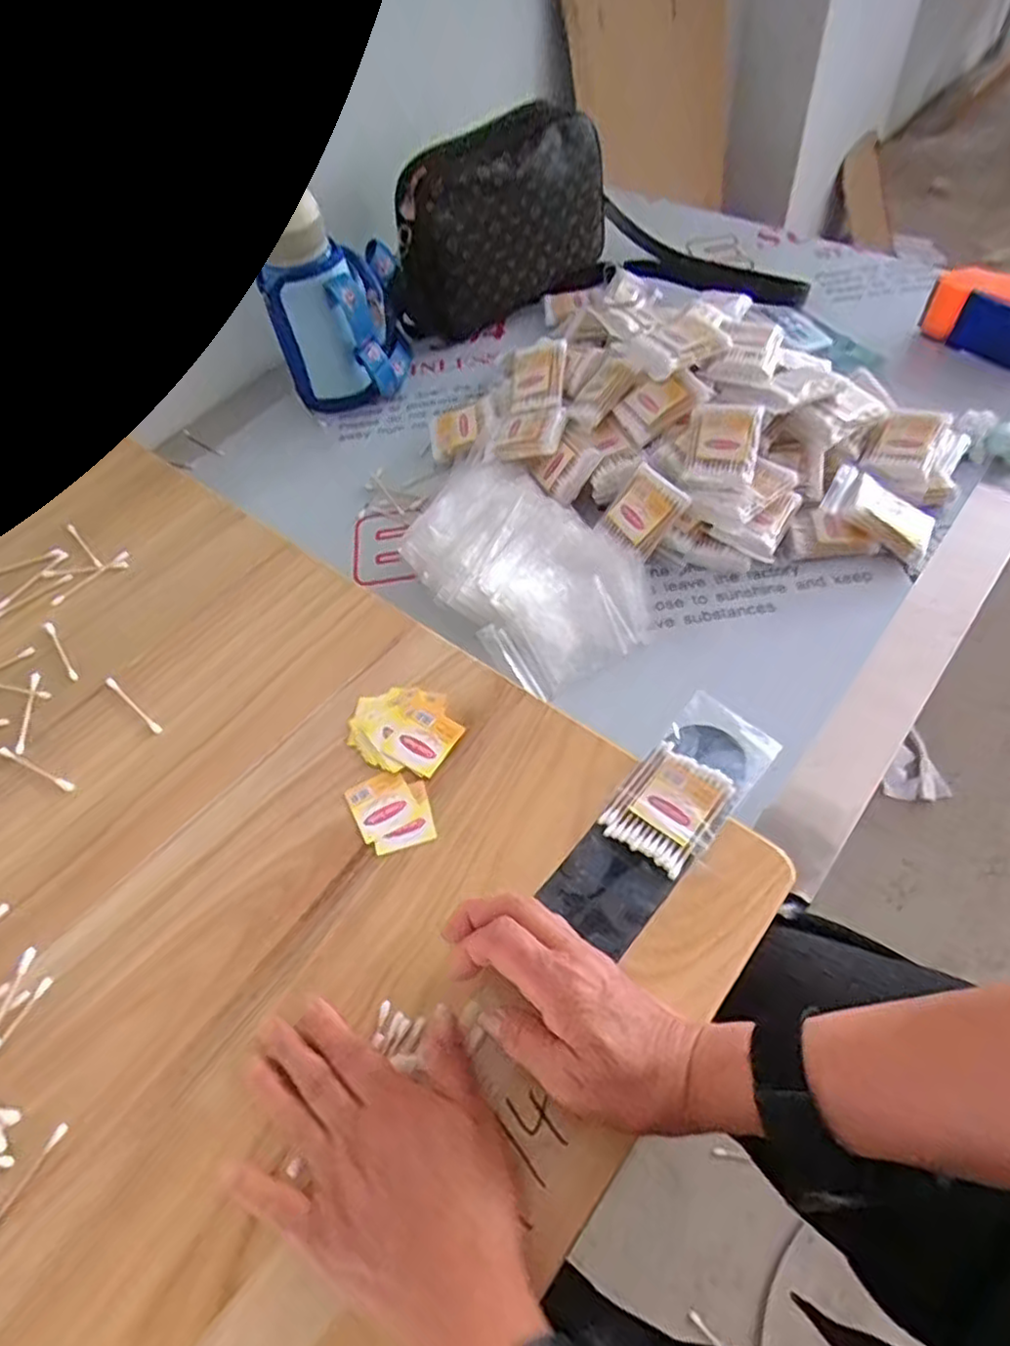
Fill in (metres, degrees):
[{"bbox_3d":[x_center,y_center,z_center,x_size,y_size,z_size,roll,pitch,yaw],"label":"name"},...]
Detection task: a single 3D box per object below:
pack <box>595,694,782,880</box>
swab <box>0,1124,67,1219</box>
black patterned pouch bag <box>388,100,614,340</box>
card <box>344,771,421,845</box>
[{"bbox_3d":[0.121,0.069,0.460,0.066,0.008,0.122,32,63,24],"label":"pack"},{"bbox_3d":[-0.251,0.268,0.360,0.006,0.004,0.072,20,58,17],"label":"swab"},{"bbox_3d":[-0.003,-0.520,0.817,0.281,0.205,0.079,-37,60,-20],"label":"black patterned pouch bag"},{"bbox_3d":[-0.081,0.085,0.467,0.040,0.004,0.040,-27,57,-15],"label":"card"}]

